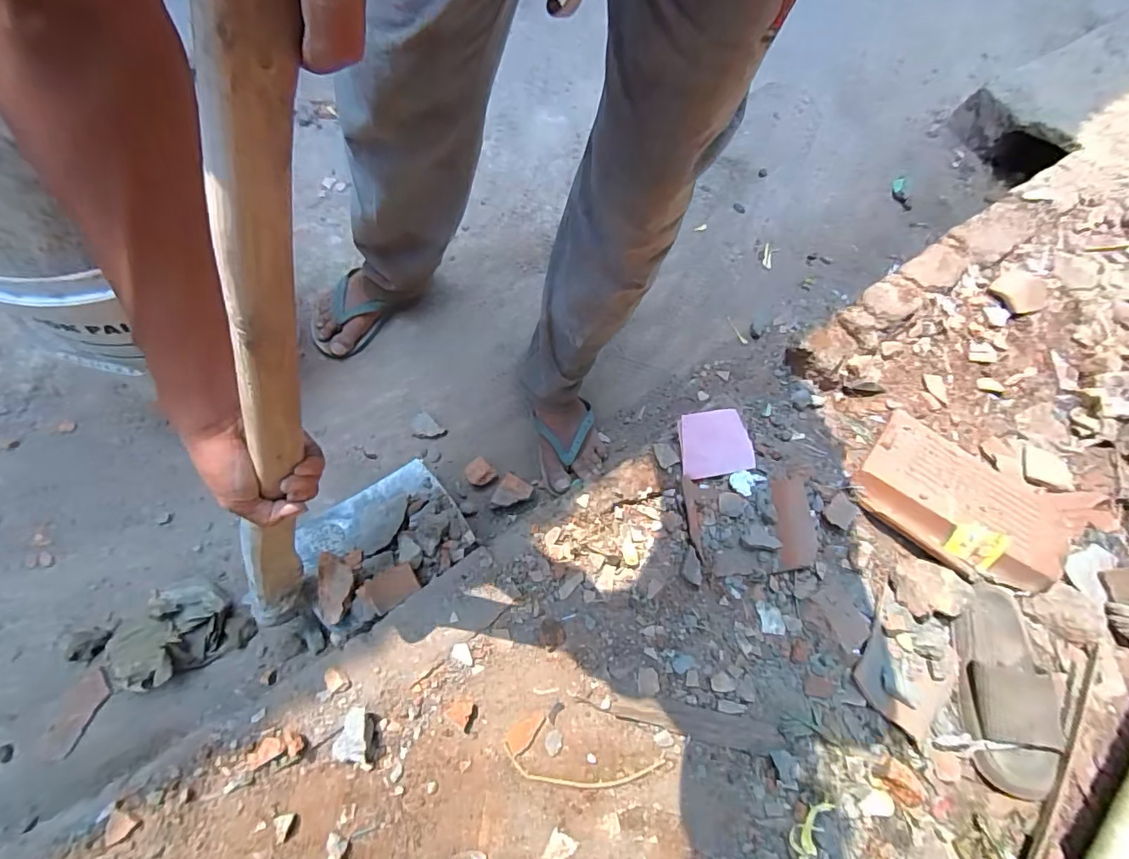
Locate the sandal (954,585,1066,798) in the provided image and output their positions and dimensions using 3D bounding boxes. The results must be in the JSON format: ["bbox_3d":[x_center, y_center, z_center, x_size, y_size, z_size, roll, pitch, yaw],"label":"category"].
[{"bbox_3d":[0.596,0.336,0.692,0.108,0.049,0.261,18,64,3],"label":"sandal"}]

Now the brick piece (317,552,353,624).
[{"bbox_3d":[-0.290,0.198,0.650,0.039,0.018,0.086,-5,68,-12],"label":"brick piece"}]

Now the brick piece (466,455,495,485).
[{"bbox_3d":[-0.143,0.071,0.863,0.043,0.023,0.041,41,67,9],"label":"brick piece"}]

